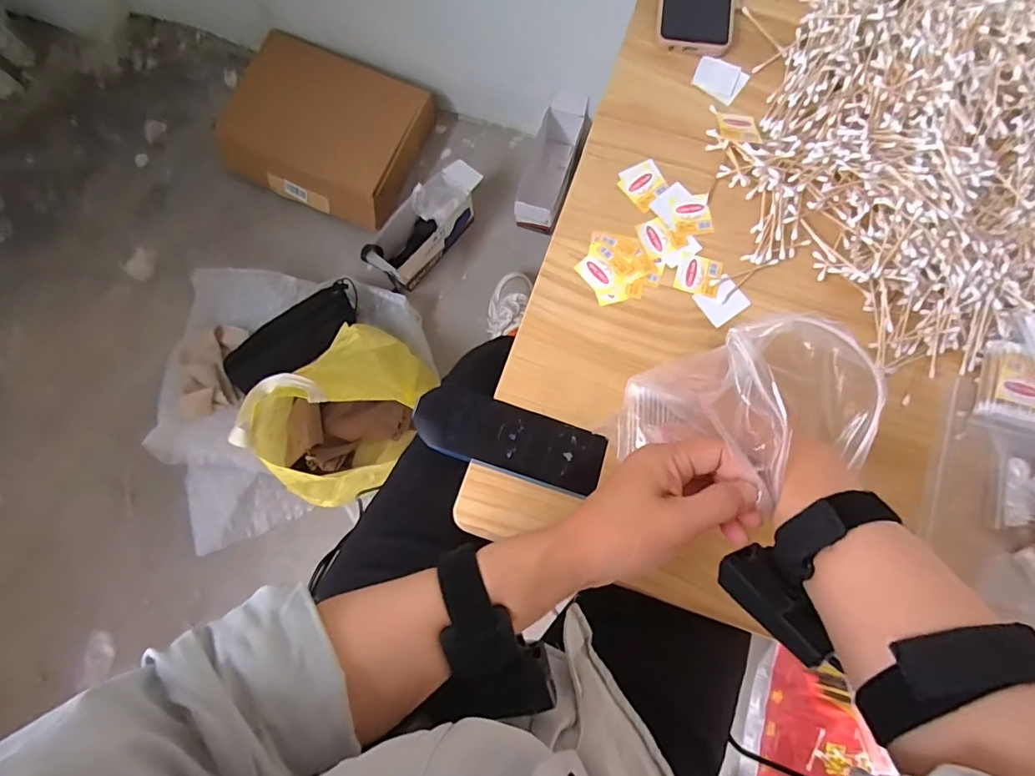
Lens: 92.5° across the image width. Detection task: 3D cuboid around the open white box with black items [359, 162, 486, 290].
[{"bbox_3d":[-0.179,-0.316,0.964,0.098,0.114,0.272,35,80,6],"label":"open white box with black items"}]

